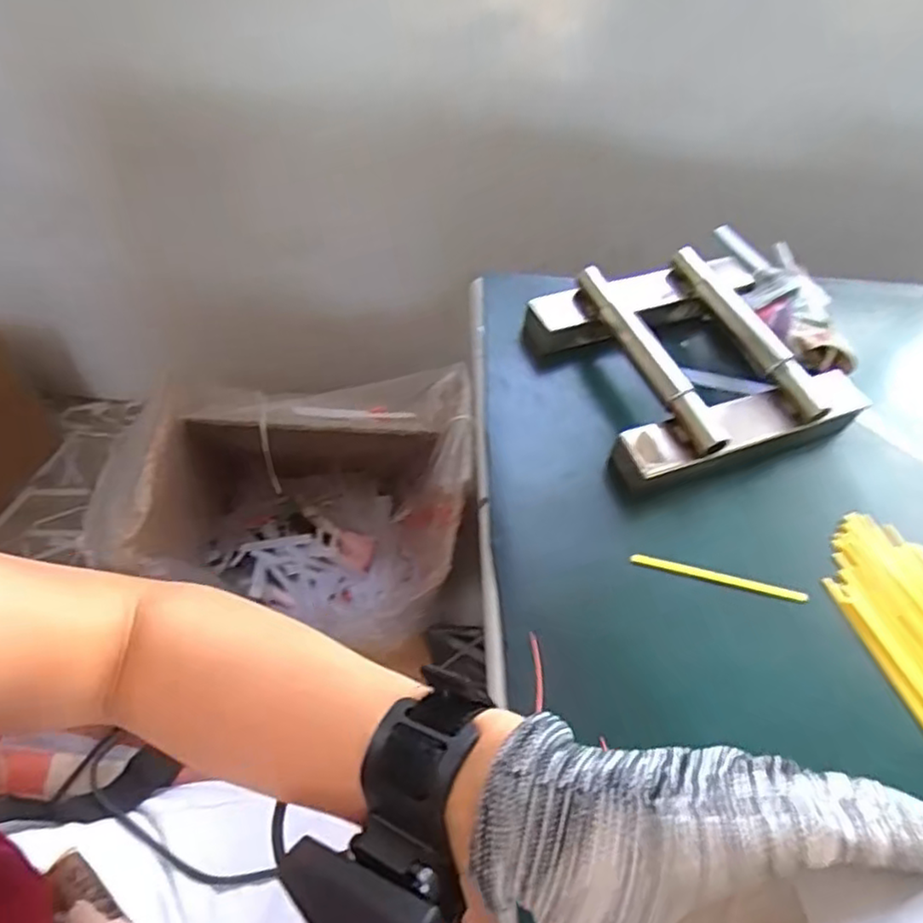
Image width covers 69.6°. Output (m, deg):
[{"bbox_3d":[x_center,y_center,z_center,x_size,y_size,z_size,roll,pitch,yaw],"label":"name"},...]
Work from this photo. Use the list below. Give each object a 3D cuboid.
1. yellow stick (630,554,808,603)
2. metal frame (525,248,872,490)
[{"bbox_3d":[0.164,0.074,0.425,0.110,0.005,0.007,12,54,3],"label":"yellow stick"},{"bbox_3d":[0.177,-0.081,0.509,0.201,0.046,0.181,-18,59,-19],"label":"metal frame"}]

